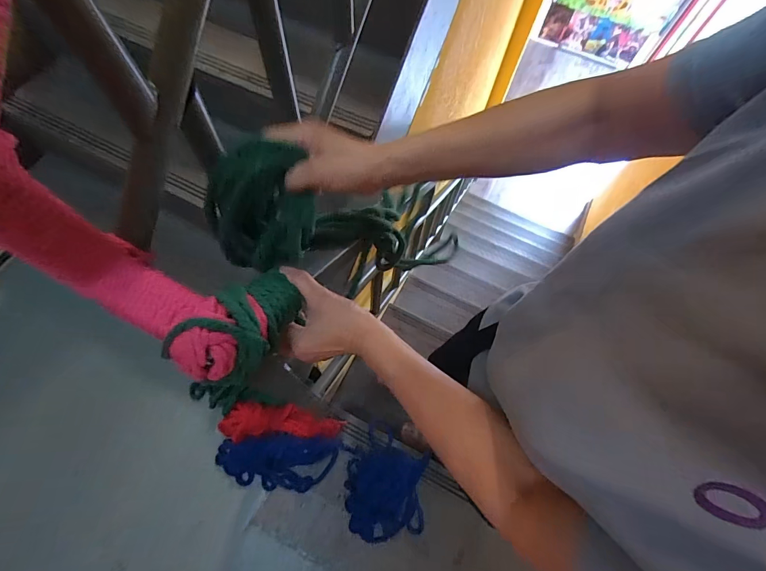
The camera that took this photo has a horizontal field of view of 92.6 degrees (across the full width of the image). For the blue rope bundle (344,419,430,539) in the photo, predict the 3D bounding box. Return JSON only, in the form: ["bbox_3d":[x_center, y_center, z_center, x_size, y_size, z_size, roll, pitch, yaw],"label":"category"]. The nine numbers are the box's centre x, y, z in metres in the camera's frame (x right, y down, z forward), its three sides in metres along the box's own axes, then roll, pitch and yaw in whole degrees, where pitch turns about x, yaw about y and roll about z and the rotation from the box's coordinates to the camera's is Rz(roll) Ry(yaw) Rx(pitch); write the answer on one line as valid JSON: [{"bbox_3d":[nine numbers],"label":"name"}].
[{"bbox_3d":[0.010,0.556,1.050,0.224,0.051,0.299,9,66,1],"label":"blue rope bundle"}]

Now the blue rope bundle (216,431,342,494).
[{"bbox_3d":[-0.299,0.495,1.031,0.333,0.054,0.144,4,66,-1],"label":"blue rope bundle"}]

